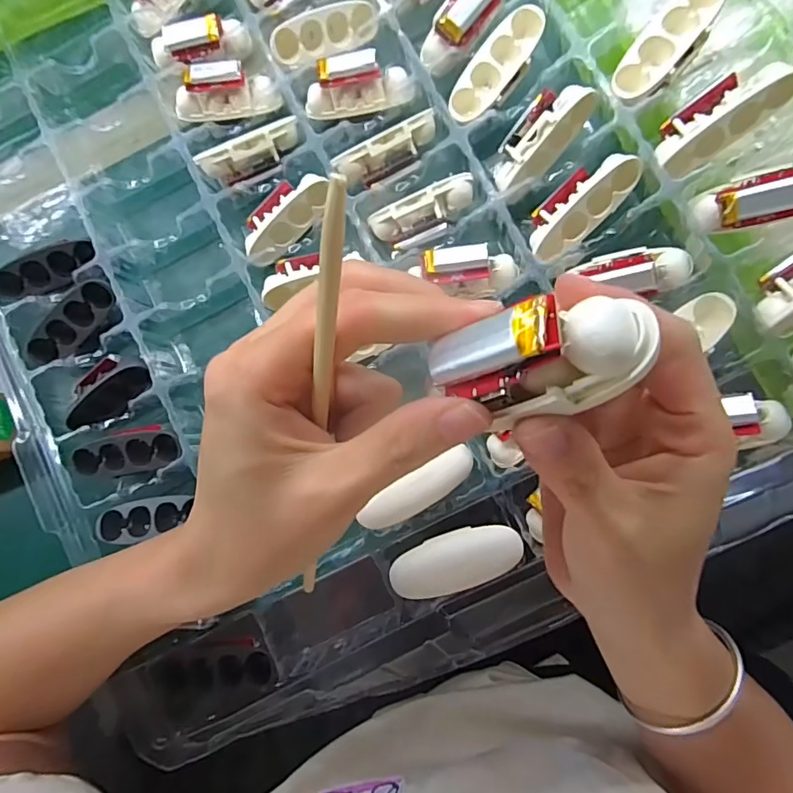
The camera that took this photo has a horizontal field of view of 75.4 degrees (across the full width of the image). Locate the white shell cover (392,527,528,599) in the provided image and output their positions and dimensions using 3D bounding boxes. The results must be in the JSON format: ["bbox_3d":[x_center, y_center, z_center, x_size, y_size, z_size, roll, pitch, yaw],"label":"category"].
[{"bbox_3d":[0.030,0.083,0.263,0.067,0.012,0.025,-20,83,3],"label":"white shell cover"}]

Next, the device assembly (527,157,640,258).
[{"bbox_3d":[0.096,-0.100,0.268,0.062,0.017,0.028,-39,82,19],"label":"device assembly"}]

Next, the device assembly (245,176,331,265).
[{"bbox_3d":[-0.068,-0.107,0.304,0.028,0.015,0.061,44,89,7],"label":"device assembly"}]

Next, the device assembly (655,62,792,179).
[{"bbox_3d":[0.155,-0.134,0.246,0.061,0.016,0.027,-30,82,28],"label":"device assembly"}]

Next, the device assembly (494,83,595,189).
[{"bbox_3d":[0.074,-0.139,0.273,0.029,0.019,0.060,47,110,7],"label":"device assembly"}]

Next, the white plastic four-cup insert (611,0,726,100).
[{"bbox_3d":[0.134,-0.174,0.251,0.025,0.010,0.064,43,103,7],"label":"white plastic four-cup insert"}]

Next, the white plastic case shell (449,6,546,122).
[{"bbox_3d":[0.055,-0.178,0.281,0.025,0.015,0.063,42,102,7],"label":"white plastic case shell"}]

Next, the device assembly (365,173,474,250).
[{"bbox_3d":[0.014,-0.102,0.288,0.061,0.013,0.024,-20,83,25],"label":"device assembly"}]

